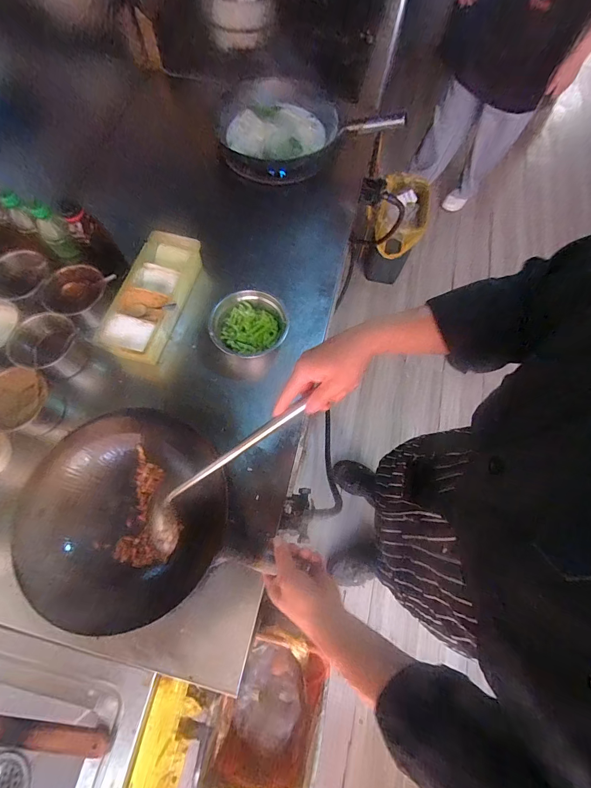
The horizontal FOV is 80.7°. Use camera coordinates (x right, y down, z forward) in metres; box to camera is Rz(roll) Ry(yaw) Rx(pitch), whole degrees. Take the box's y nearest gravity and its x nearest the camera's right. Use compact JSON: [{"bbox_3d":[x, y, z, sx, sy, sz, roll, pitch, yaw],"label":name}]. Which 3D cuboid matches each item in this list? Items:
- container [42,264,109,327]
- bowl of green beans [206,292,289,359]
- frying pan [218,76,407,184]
[{"bbox_3d":[-0.484,-0.220,0.786,0.110,0.077,0.120,0,70,-1],"label":"container"},{"bbox_3d":[-0.101,-0.148,0.777,0.170,0.059,0.153,-9,70,-5],"label":"bowl of green beans"},{"bbox_3d":[0.027,-0.735,0.945,0.482,0.140,0.326,9,70,2],"label":"frying pan"}]

